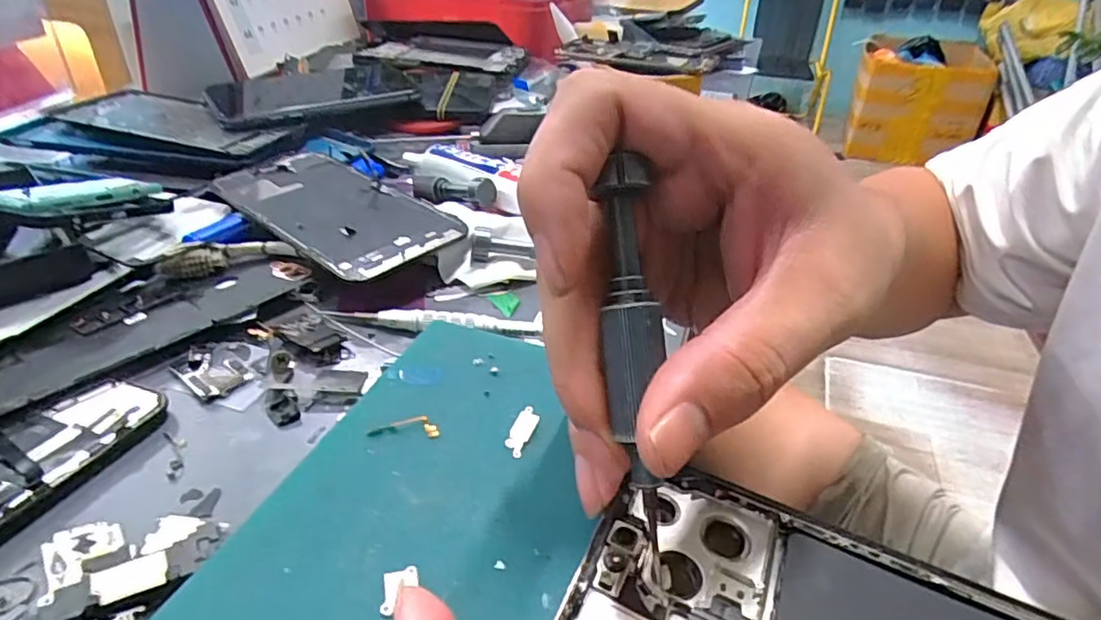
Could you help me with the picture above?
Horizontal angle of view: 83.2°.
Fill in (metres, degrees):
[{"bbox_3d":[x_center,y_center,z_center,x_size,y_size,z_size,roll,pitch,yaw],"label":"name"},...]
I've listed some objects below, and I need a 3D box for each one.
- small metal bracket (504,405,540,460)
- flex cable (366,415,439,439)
[{"bbox_3d":[-0.010,0.041,0.211,0.007,0.004,0.020,13,34,17],"label":"small metal bracket"},{"bbox_3d":[-0.050,0.039,0.211,0.024,0.004,0.009,1,33,-2],"label":"flex cable"}]

